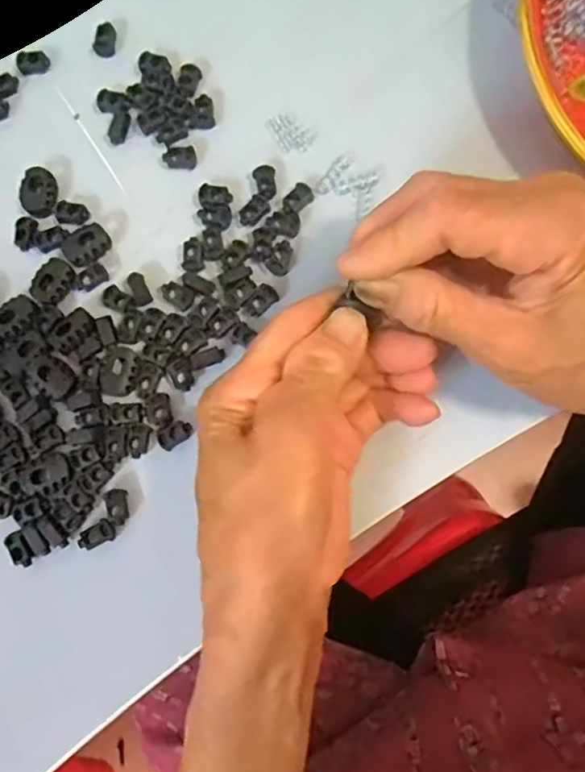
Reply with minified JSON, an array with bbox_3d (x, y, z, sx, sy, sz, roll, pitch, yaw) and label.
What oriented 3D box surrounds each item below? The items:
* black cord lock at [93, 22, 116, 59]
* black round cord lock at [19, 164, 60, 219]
[{"bbox_3d":[-0.092,-0.171,0.310,0.010,0.009,0.016,-1,81,3],"label":"black cord lock"},{"bbox_3d":[-0.119,-0.091,0.294,0.017,0.009,0.021,-13,81,1],"label":"black round cord lock"}]

